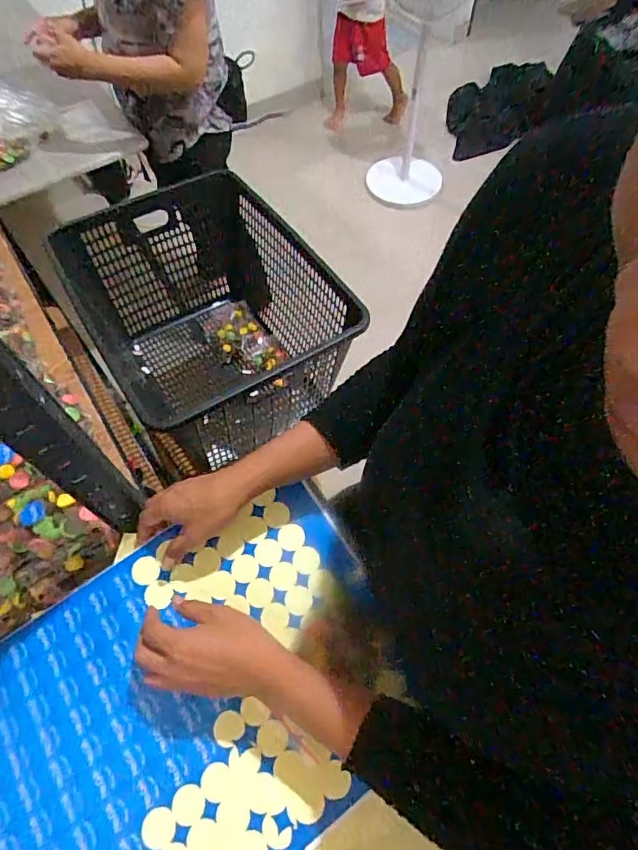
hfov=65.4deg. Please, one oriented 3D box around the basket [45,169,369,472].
[{"bbox_3d":[-0.231,-0.200,1.052,0.441,0.319,0.540,-29,65,-14],"label":"basket"}]

